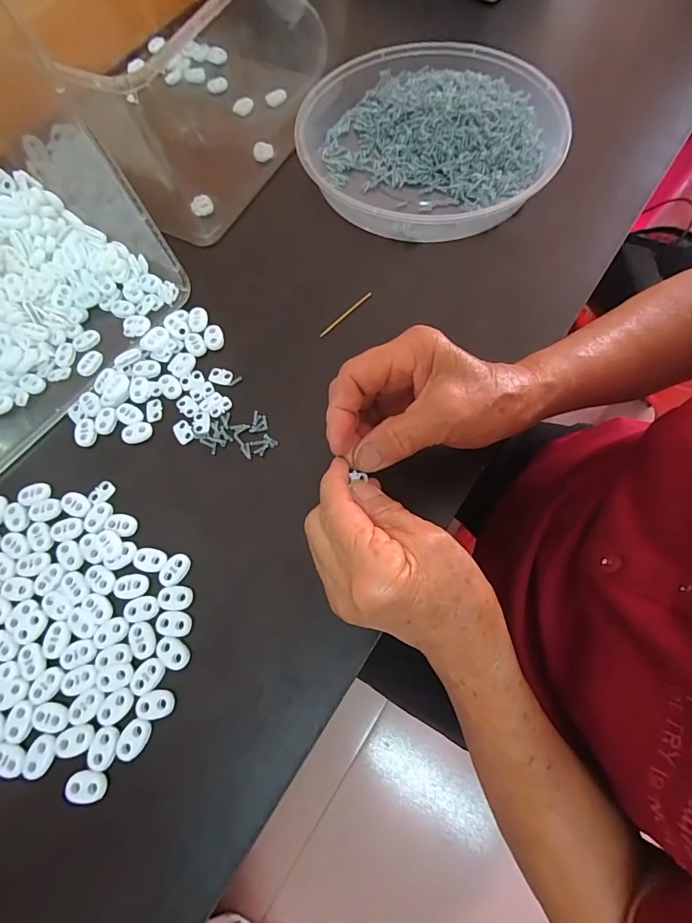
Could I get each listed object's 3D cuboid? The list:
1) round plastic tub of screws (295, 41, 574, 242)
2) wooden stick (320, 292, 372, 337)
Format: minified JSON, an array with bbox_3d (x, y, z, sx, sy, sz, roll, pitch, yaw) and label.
[{"bbox_3d":[0.072,-0.292,0.399,0.227,0.039,0.223,-1,69,2],"label":"round plastic tub of screws"},{"bbox_3d":[0.000,-0.122,0.361,0.057,0.004,0.004,-41,73,-12],"label":"wooden stick"}]

